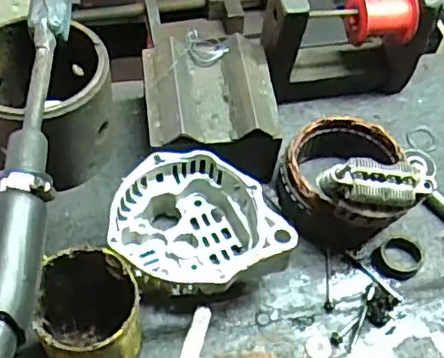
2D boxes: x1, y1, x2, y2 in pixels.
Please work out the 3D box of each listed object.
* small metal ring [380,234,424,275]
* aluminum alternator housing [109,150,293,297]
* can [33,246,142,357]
[{"bbox_3d":[0.162,0.071,0.559,0.036,0.020,0.037,2,55,-3],"label":"small metal ring"},{"bbox_3d":[-0.028,0.048,0.528,0.129,0.078,0.135,-21,59,-18],"label":"aluminum alternator housing"},{"bbox_3d":[-0.098,0.108,0.454,0.074,0.116,0.067,-6,56,-8],"label":"can"}]

